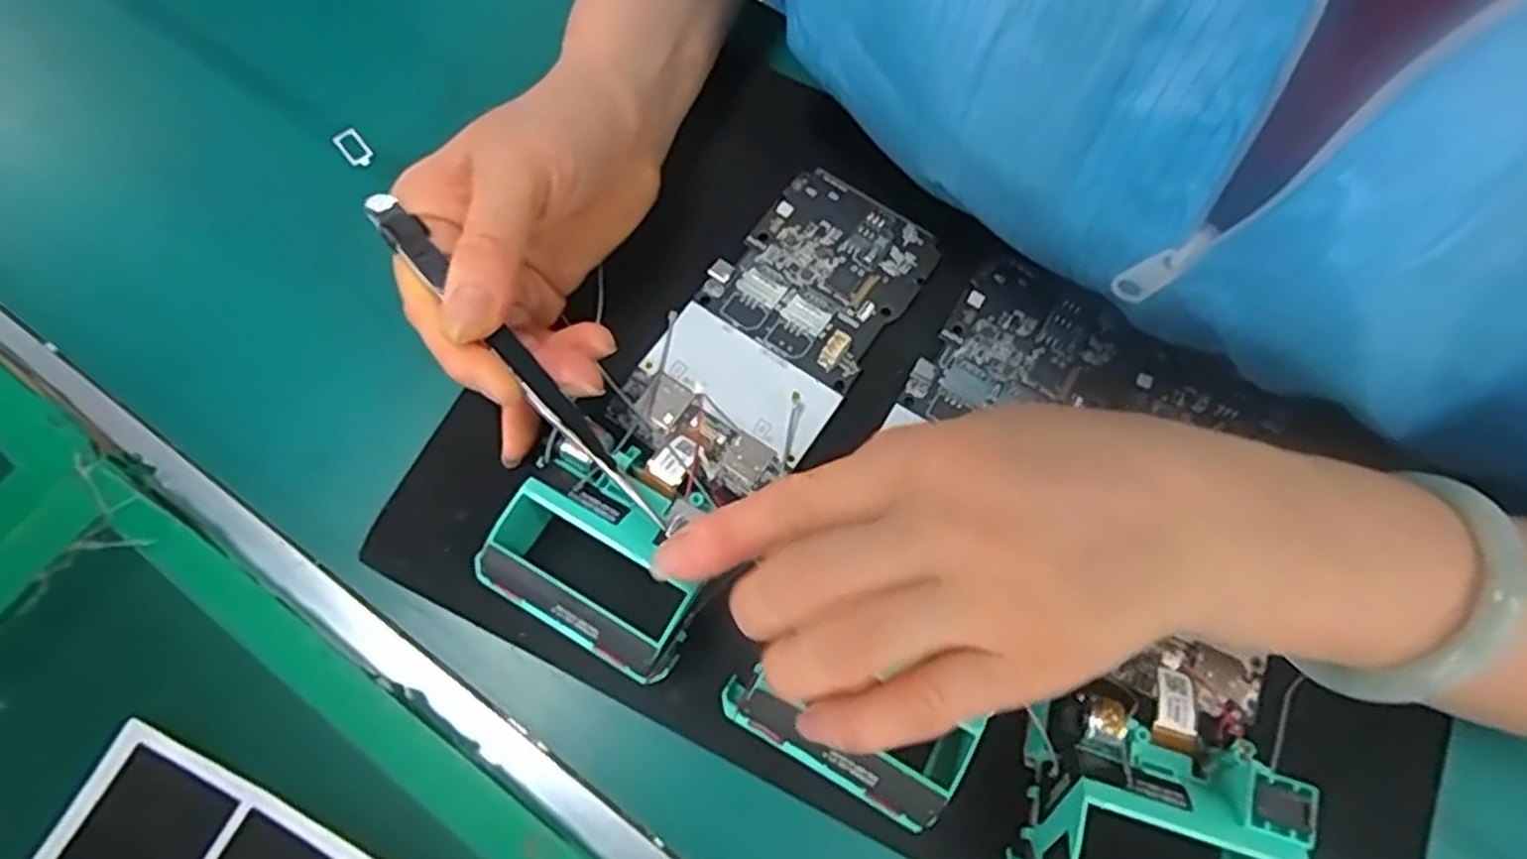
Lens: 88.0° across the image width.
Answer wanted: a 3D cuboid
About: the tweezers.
[{"bbox_3d":[-0.072,-0.020,0.233,0.008,0.004,0.127,-41,89,-15],"label":"tweezers"}]

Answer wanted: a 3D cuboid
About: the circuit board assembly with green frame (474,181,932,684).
[{"bbox_3d":[-0.011,-0.015,0.278,0.068,0.024,0.196,33,63,9],"label":"circuit board assembly with green frame"}]

